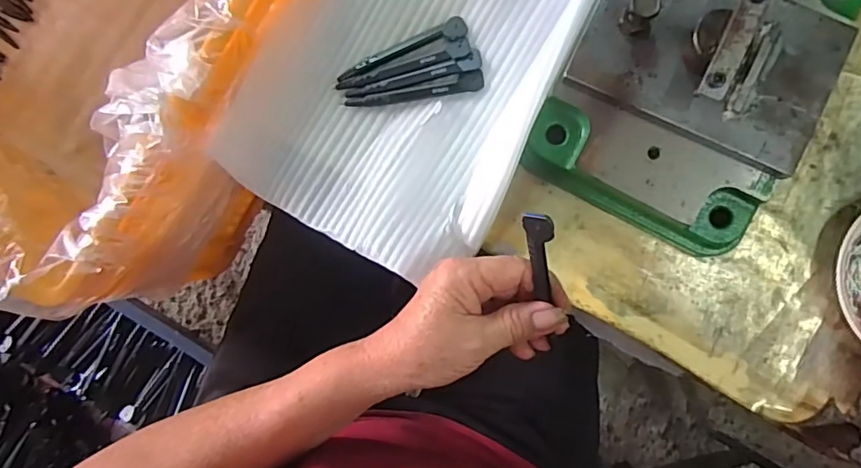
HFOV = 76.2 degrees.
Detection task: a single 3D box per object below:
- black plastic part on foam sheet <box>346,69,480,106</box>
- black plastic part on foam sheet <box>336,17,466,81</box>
[{"bbox_3d":[-0.011,-0.099,0.387,0.098,0.006,0.014,-12,87,2],"label":"black plastic part on foam sheet"},{"bbox_3d":[-0.020,-0.131,0.396,0.098,0.009,0.018,-25,87,1],"label":"black plastic part on foam sheet"}]

